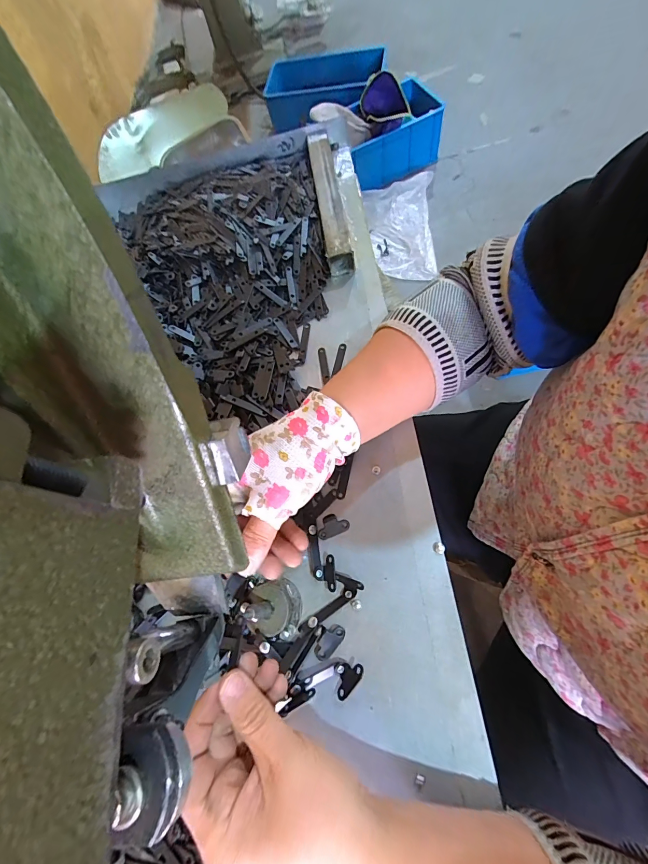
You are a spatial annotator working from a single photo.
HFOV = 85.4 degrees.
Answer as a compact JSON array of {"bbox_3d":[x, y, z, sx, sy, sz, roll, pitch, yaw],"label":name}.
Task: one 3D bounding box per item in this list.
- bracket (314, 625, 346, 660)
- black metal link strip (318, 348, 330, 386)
[{"bbox_3d":[0.004,0.168,0.282,0.015,0.004,0.029,38,75,17],"label":"bracket"},{"bbox_3d":[0.000,-0.074,0.385,0.009,0.004,0.045,-7,67,0],"label":"black metal link strip"}]

